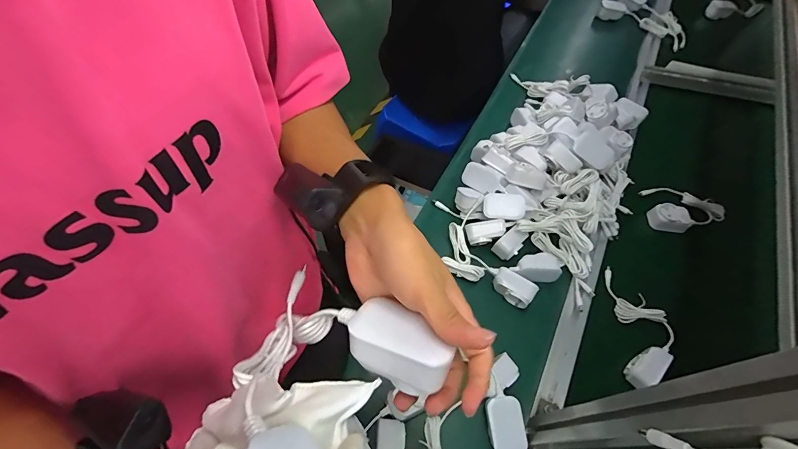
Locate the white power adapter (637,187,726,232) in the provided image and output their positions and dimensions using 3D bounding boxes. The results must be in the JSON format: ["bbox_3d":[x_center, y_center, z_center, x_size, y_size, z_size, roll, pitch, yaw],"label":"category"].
[{"bbox_3d":[0.557,-0.035,0.755,0.146,0.054,0.100,-15,61,-12],"label":"white power adapter"}]

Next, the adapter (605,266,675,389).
[{"bbox_3d":[0.404,0.167,0.621,0.087,0.048,0.196,9,59,1],"label":"adapter"}]

